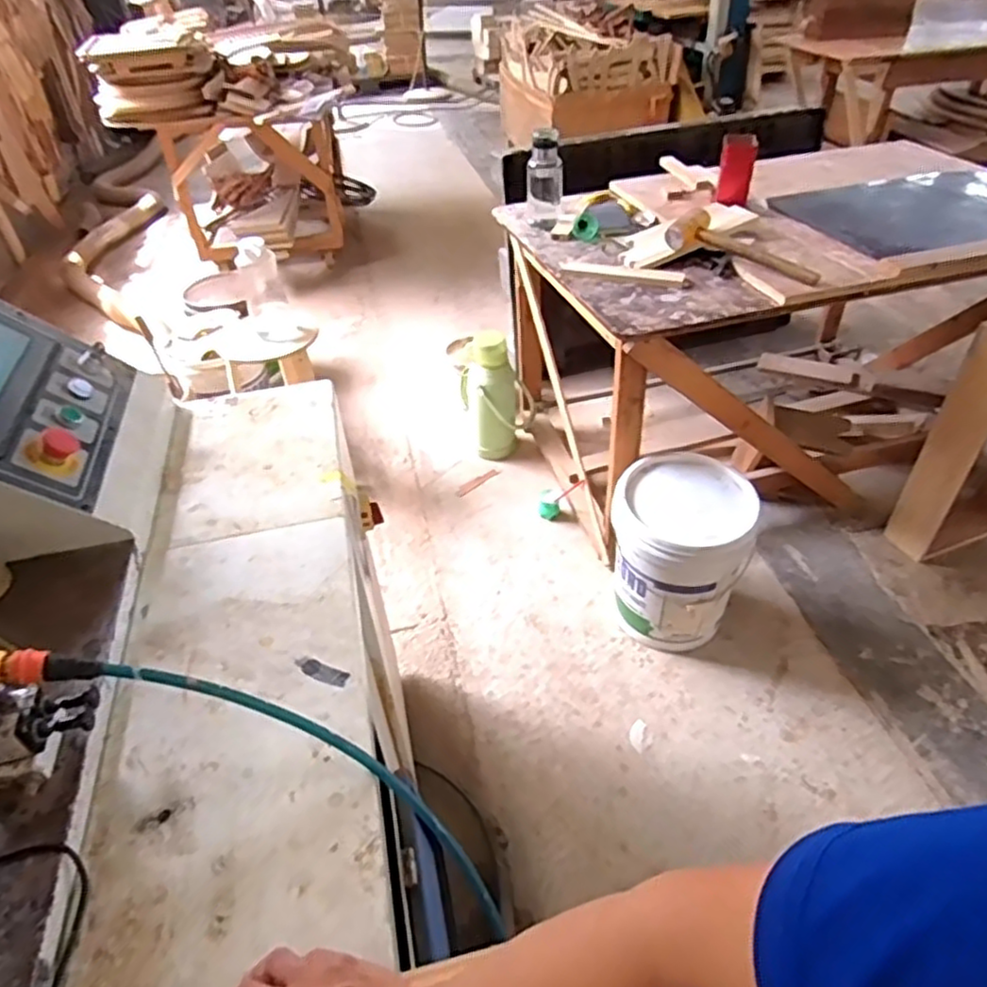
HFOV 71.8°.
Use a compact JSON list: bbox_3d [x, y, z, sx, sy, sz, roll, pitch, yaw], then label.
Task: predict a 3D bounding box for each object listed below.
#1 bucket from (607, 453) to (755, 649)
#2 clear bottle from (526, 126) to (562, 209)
[{"bbox_3d":[0.426,0.146,1.616,0.308,0.371,0.291,7,42,10],"label":"bucket"},{"bbox_3d":[0.133,-0.830,1.747,0.092,0.182,0.089,3,41,6],"label":"clear bottle"}]

